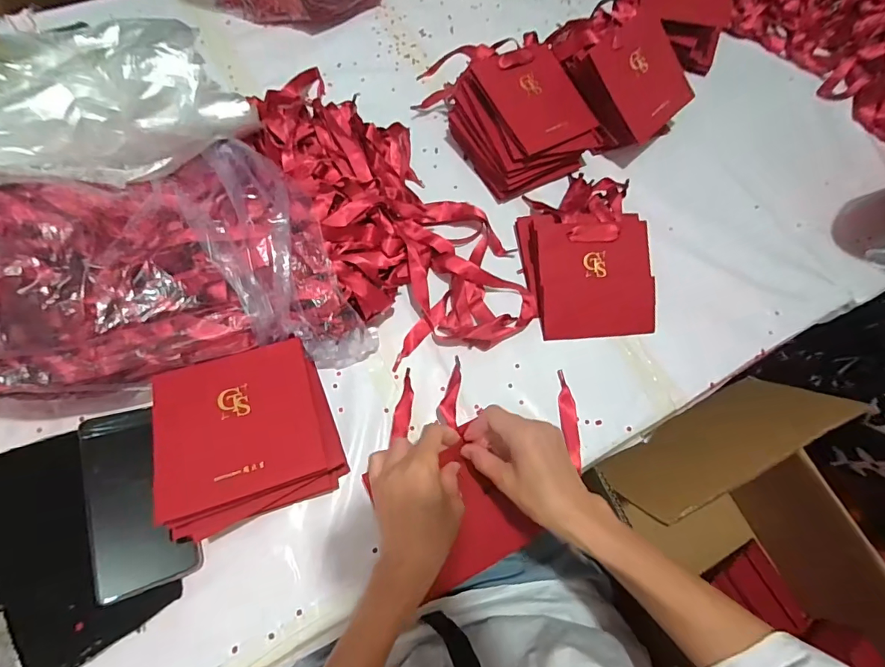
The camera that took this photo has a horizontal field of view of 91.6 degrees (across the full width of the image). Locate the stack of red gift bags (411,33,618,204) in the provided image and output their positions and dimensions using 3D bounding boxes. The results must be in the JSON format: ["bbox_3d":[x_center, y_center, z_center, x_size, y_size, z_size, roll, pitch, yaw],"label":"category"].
[{"bbox_3d":[0.105,-0.320,0.609,0.176,0.104,0.204,-31,73,-14],"label":"stack of red gift bags"}]

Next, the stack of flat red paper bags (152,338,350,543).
[{"bbox_3d":[-0.188,0.098,0.427,0.144,0.087,0.154,-19,70,-12],"label":"stack of flat red paper bags"}]

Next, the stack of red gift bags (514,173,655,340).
[{"bbox_3d":[0.182,-0.113,0.554,0.151,0.057,0.234,-3,69,-4],"label":"stack of red gift bags"}]

